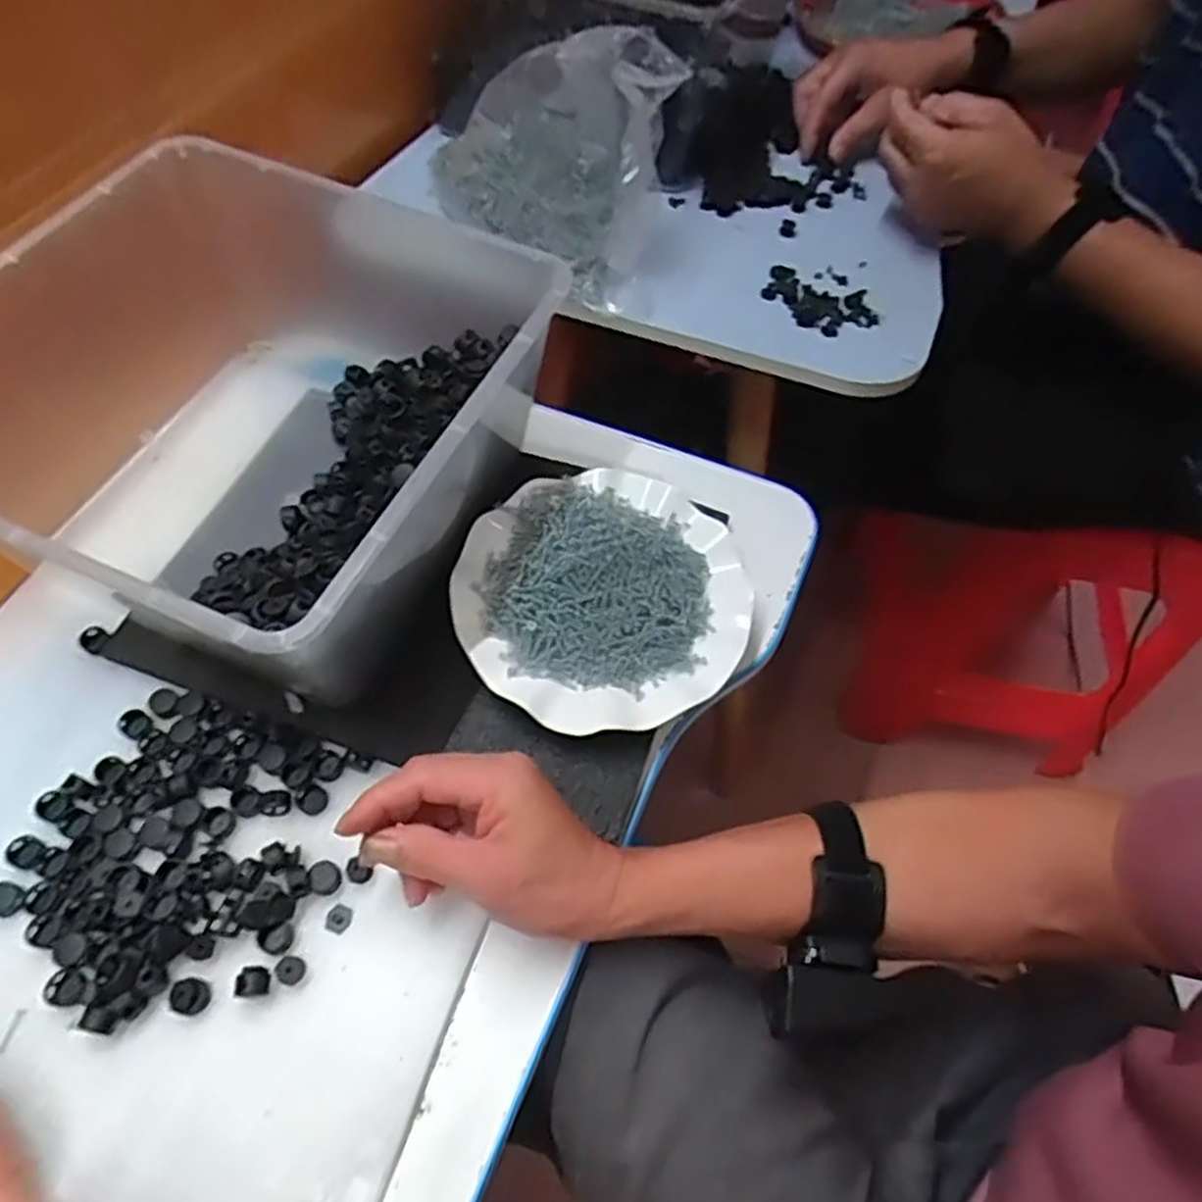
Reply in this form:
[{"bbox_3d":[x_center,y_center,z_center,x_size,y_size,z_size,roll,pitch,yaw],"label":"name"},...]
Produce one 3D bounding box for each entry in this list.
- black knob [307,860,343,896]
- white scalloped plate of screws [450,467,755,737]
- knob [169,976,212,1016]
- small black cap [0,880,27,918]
[{"bbox_3d":[-0.150,0.150,0.425,0.017,0.007,0.017,1,58,-1],"label":"black knob"},{"bbox_3d":[0.003,-0.005,0.495,0.182,0.045,0.176,1,58,-1],"label":"white scalloped plate of screws"},{"bbox_3d":[-0.204,0.195,0.387,0.018,0.007,0.016,29,61,15],"label":"knob"},{"bbox_3d":[-0.314,0.157,0.412,0.020,0.004,0.016,20,59,10],"label":"small black cap"}]

